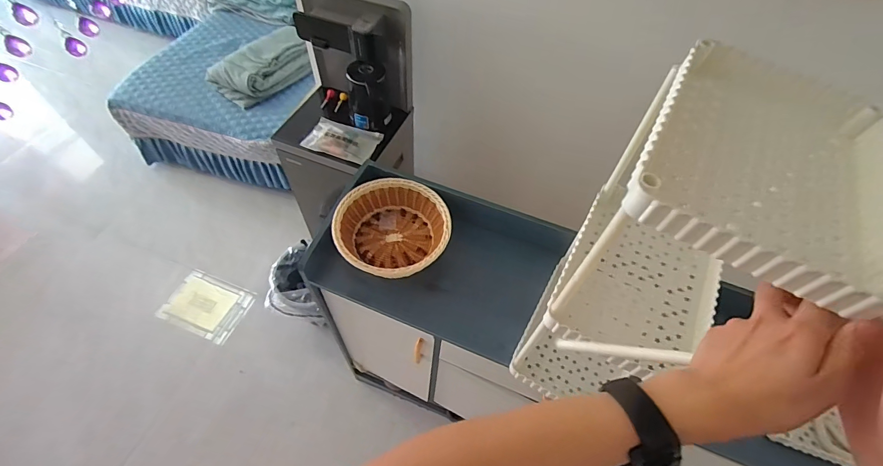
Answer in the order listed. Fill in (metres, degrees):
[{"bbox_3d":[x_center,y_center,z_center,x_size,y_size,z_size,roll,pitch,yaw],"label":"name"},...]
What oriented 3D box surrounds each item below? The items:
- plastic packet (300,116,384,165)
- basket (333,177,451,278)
[{"bbox_3d":[-0.291,-0.270,1.135,0.202,0.035,0.139,16,56,8],"label":"plastic packet"},{"bbox_3d":[-0.103,-0.002,0.832,0.228,0.076,0.228,2,56,-2],"label":"basket"}]

